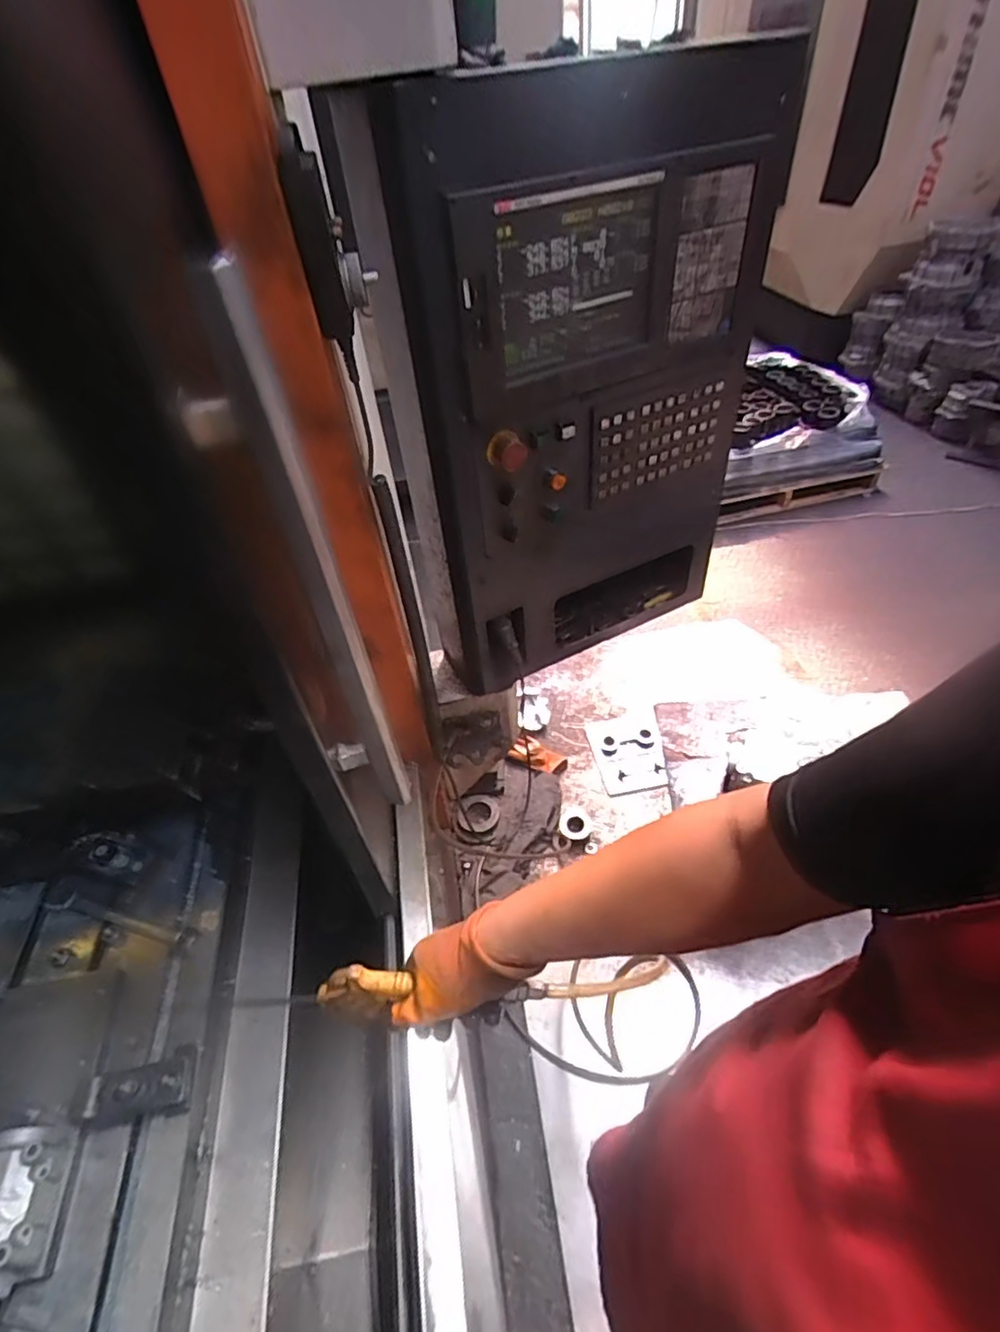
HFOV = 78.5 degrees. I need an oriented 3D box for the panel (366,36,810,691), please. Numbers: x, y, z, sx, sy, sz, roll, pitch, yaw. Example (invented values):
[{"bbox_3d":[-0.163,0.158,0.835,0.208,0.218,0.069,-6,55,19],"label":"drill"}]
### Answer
[{"bbox_3d":[0.121,-0.334,0.893,0.499,0.765,0.143,-21,47,-14],"label":"panel"}]

